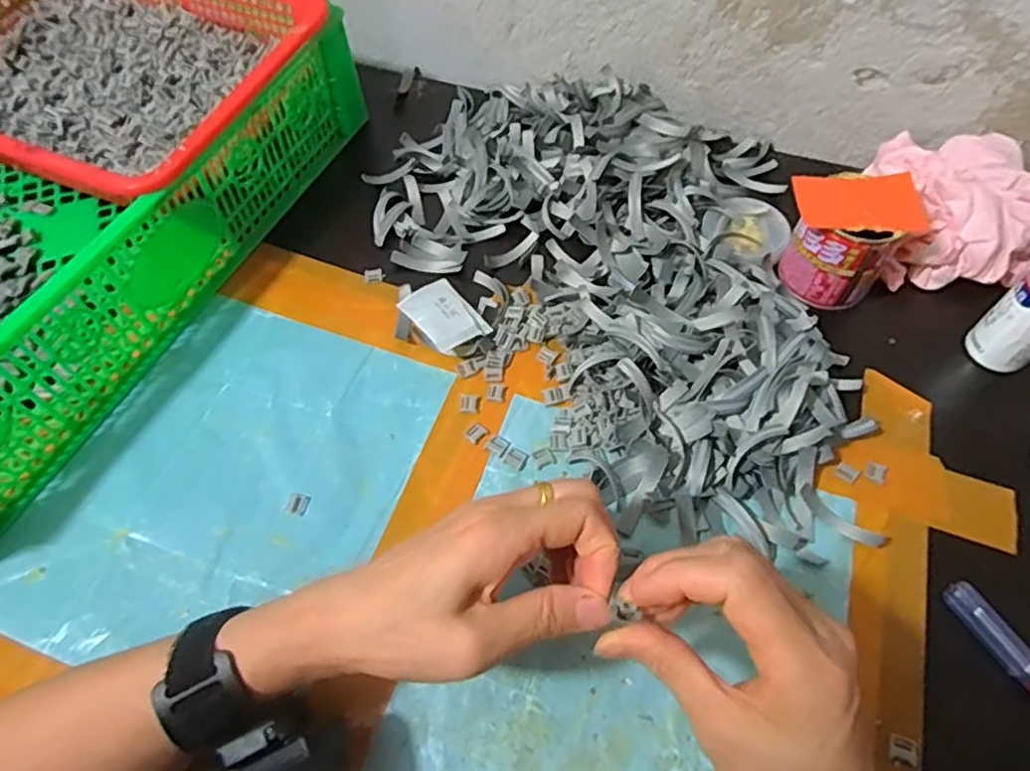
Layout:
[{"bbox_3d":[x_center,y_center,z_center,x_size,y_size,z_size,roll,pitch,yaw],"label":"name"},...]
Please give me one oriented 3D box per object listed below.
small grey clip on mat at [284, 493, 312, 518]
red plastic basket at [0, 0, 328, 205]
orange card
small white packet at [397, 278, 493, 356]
[{"bbox_3d":[-0.132,0.072,0.393,0.013,0.004,0.014,13,59,9],"label":"small grey clip on mat"},{"bbox_3d":[-0.313,-0.240,0.500,0.294,0.067,0.234,21,60,13],"label":"red plastic basket"},{"bbox_3d":[0.234,-0.122,0.430,0.085,0.005,0.051,-2,59,-1],"label":"orange card"},{"bbox_3d":[-0.051,-0.049,0.457,0.040,0.019,0.063,-31,62,-17],"label":"small white packet"}]

